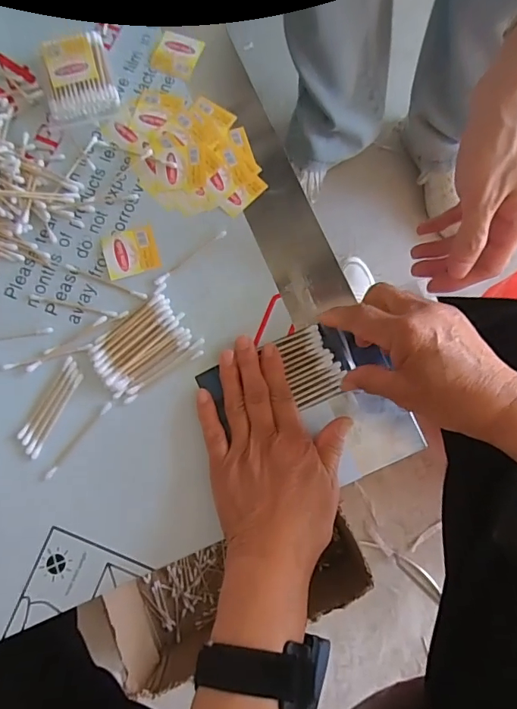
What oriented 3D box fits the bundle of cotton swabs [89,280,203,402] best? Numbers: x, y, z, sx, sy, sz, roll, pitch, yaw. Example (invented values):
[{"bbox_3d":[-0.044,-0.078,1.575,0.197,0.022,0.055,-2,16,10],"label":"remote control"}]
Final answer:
[{"bbox_3d":[-0.092,-0.008,0.364,0.078,0.010,0.063,-35,81,-6],"label":"bundle of cotton swabs"}]

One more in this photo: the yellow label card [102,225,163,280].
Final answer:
[{"bbox_3d":[-0.106,-0.086,0.385,0.044,0.004,0.039,-16,82,-8],"label":"yellow label card"}]

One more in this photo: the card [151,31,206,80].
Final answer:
[{"bbox_3d":[-0.075,-0.276,0.423,0.037,0.005,0.043,20,80,4],"label":"card"}]

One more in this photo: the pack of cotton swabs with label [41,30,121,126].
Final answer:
[{"bbox_3d":[-0.160,-0.242,0.401,0.062,0.022,0.072,-17,80,-3],"label":"pack of cotton swabs with label"}]

